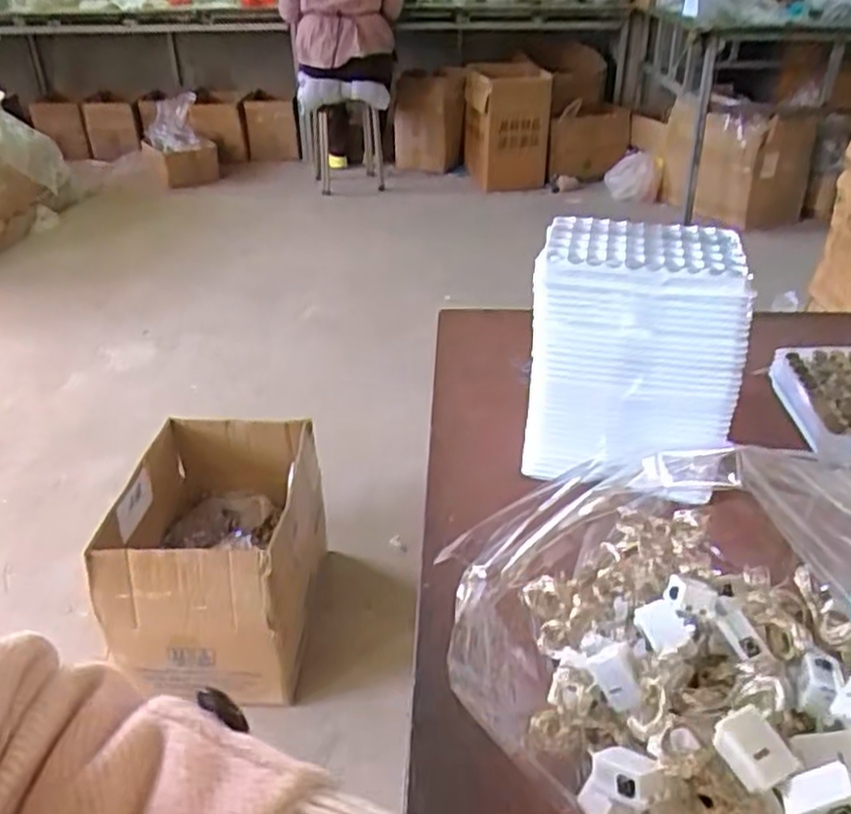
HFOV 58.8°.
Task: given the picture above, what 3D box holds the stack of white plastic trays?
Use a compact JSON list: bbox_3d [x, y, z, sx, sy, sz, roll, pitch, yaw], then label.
[{"bbox_3d":[0.137,-0.033,0.511,0.128,0.156,0.080,6,33,11],"label":"stack of white plastic trays"}]

